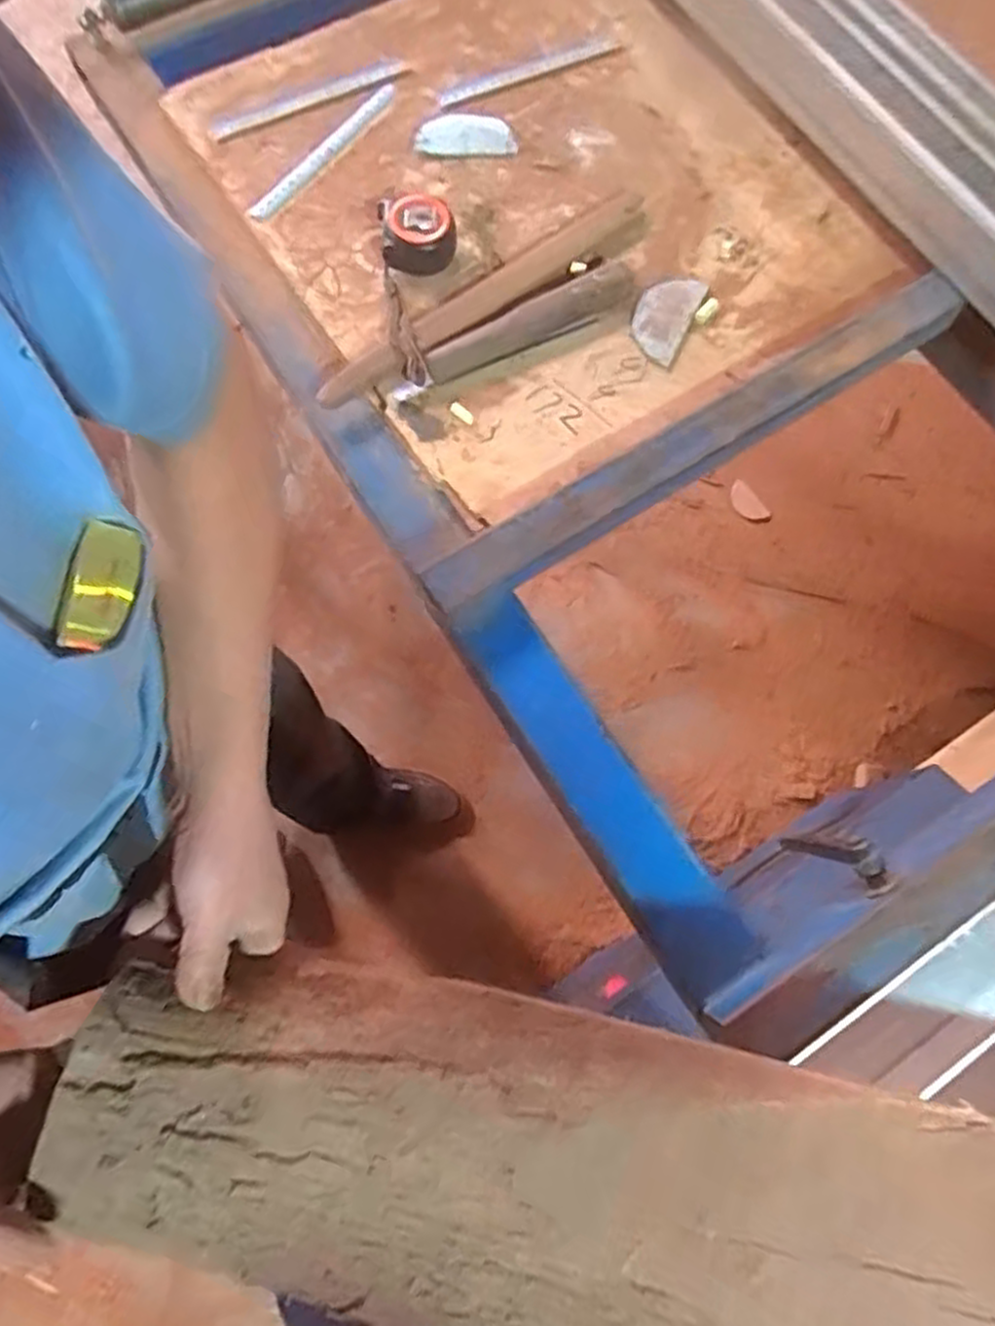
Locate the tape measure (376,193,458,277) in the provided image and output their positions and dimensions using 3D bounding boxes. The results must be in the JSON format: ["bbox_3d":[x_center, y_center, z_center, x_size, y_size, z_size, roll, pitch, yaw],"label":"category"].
[{"bbox_3d":[-0.069,-0.371,0.644,0.063,0.036,0.066,-5,70,-4],"label":"tape measure"}]

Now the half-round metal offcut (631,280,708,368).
[{"bbox_3d":[0.143,-0.298,0.643,0.047,0.006,0.080,27,86,4],"label":"half-round metal offcut"}]

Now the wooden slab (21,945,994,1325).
[{"bbox_3d":[0.142,0.299,0.381,0.754,0.045,0.166,13,69,5],"label":"wooden slab"}]

